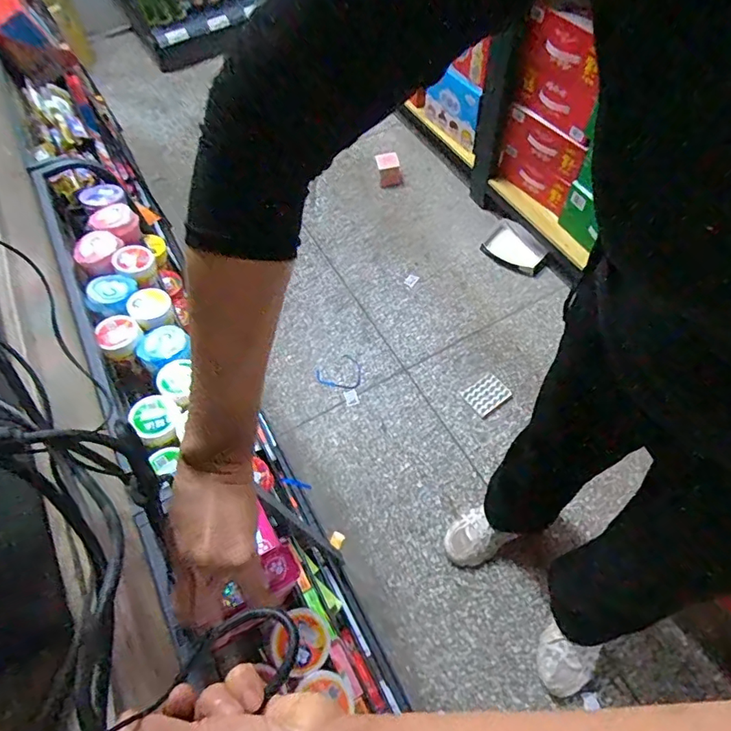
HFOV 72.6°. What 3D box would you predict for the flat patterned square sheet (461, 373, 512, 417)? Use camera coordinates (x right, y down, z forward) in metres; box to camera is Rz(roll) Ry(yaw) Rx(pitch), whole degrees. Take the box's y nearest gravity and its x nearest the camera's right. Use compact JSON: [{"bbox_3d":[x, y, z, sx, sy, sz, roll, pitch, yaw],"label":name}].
[{"bbox_3d":[0.337,0.079,1.380,0.115,0.012,0.097,-31,63,-14],"label":"flat patterned square sheet"}]

